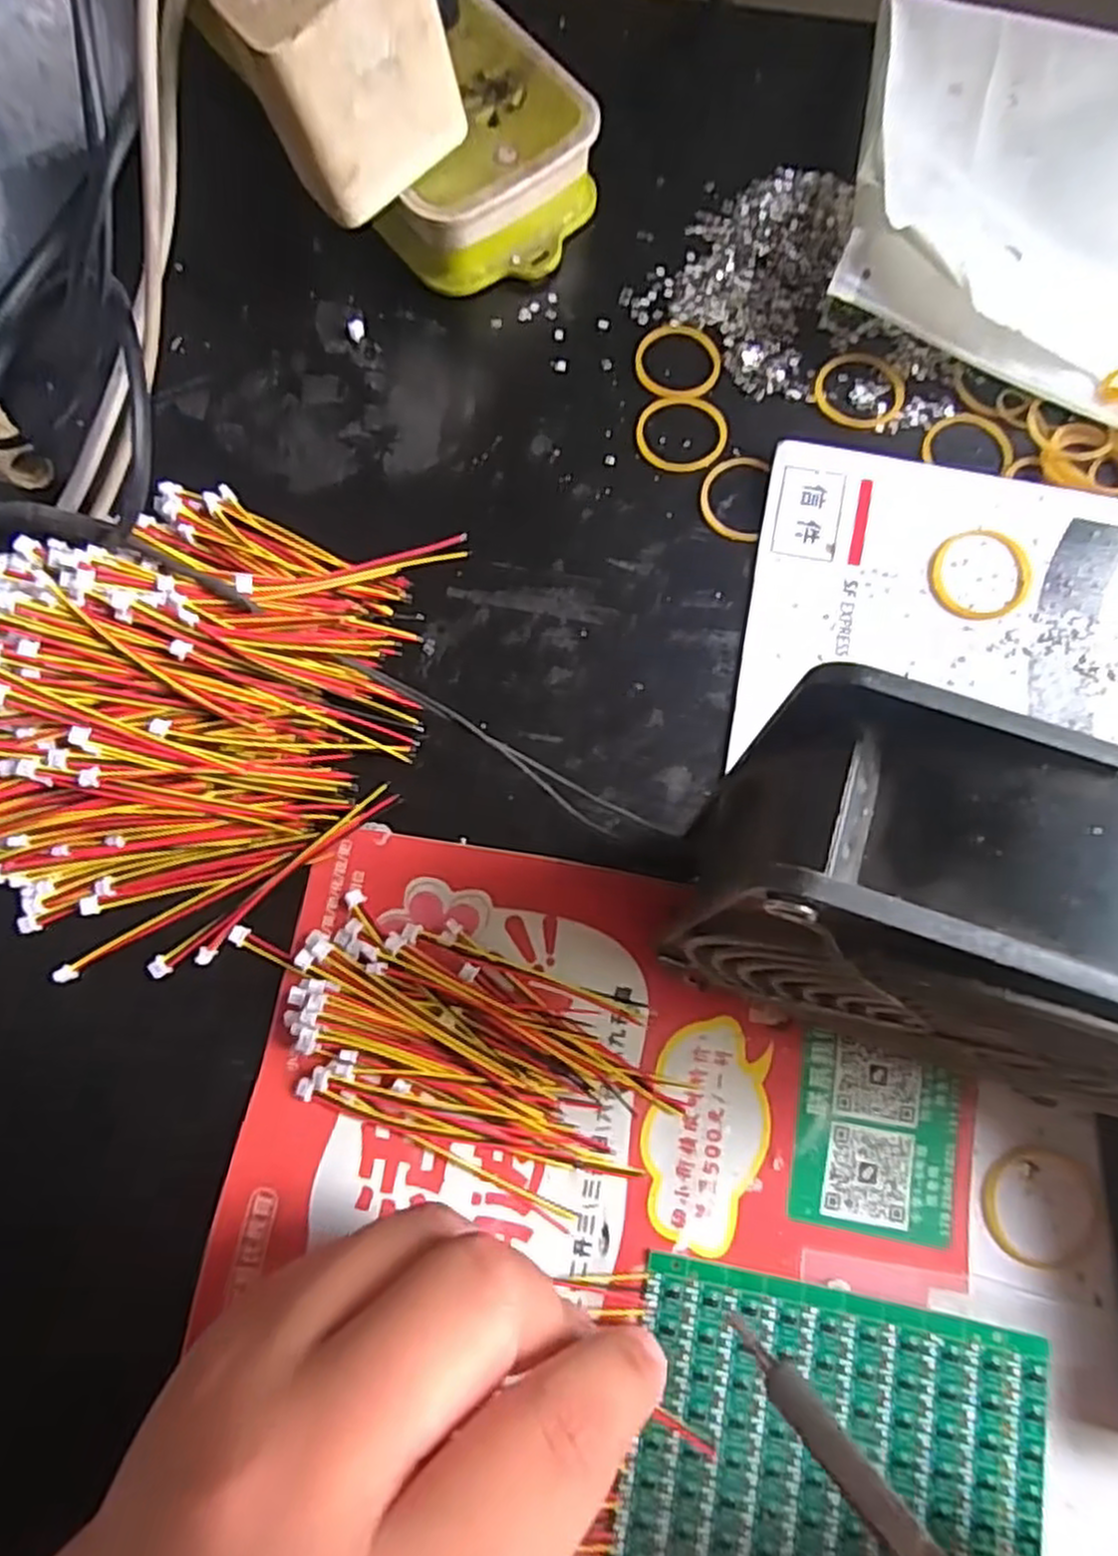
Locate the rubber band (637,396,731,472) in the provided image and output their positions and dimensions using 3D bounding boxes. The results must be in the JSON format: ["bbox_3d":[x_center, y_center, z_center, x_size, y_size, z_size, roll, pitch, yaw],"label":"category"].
[{"bbox_3d":[0.043,-0.120,0.264,0.031,0.004,0.030,0,77,0],"label":"rubber band"}]

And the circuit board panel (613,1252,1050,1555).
[{"bbox_3d":[0.065,0.178,0.186,0.097,0.005,0.094,9,77,5],"label":"circuit board panel"}]

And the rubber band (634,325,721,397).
[{"bbox_3d":[0.042,-0.148,0.271,0.030,0.004,0.030,0,77,0],"label":"rubber band"}]

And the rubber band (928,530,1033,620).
[{"bbox_3d":[0.137,-0.066,0.250,0.032,0.004,0.030,0,77,0],"label":"rubber band"}]

